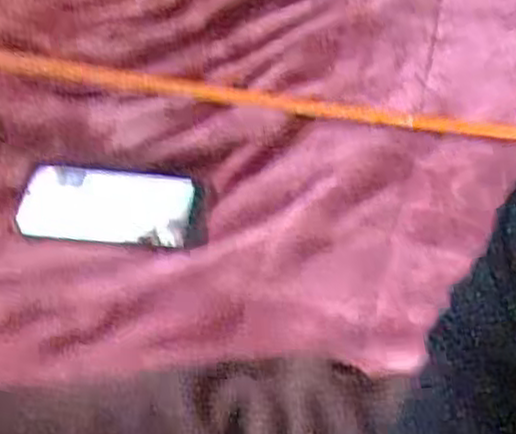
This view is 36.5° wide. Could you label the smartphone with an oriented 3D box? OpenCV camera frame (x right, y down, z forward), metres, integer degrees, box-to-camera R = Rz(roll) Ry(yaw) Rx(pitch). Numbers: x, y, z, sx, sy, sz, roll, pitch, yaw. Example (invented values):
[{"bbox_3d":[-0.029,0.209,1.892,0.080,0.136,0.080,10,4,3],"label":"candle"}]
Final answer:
[{"bbox_3d":[-0.130,-0.014,0.700,0.167,0.010,0.081,4,49,4],"label":"smartphone"}]

